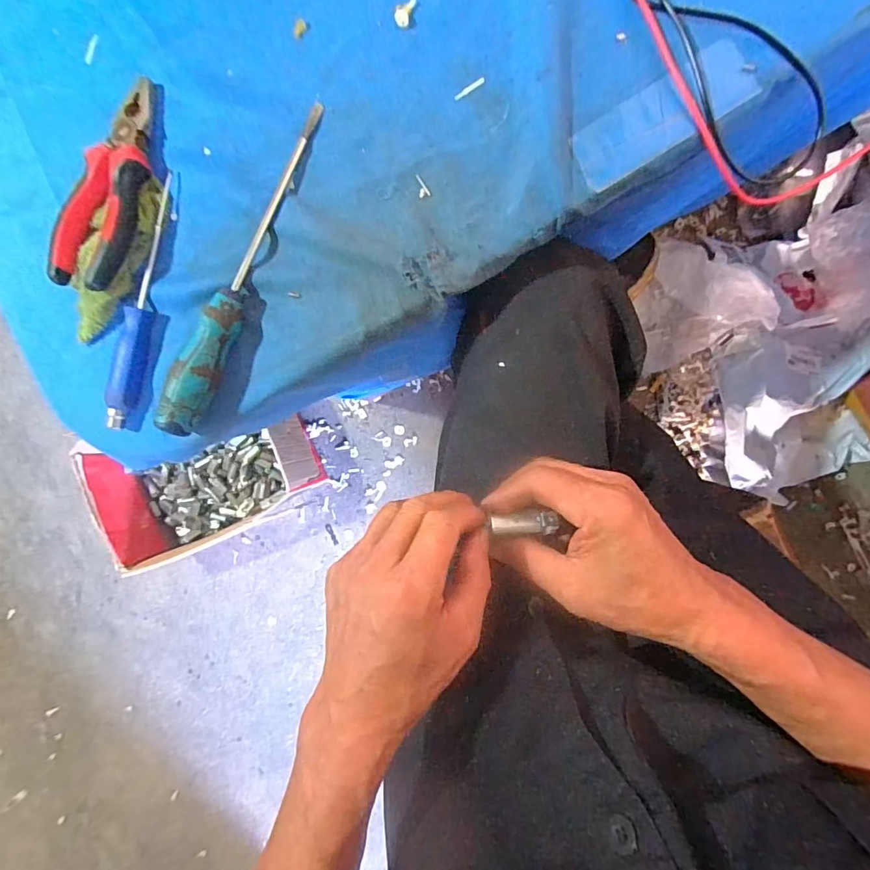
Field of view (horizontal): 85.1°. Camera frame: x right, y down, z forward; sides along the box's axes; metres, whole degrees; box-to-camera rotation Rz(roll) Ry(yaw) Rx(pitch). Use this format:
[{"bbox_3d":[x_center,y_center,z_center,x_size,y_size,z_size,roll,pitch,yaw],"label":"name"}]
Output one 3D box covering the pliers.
[{"bbox_3d":[-0.231,-0.180,0.347,0.045,0.025,0.156,24,94,7],"label":"pliers"}]

